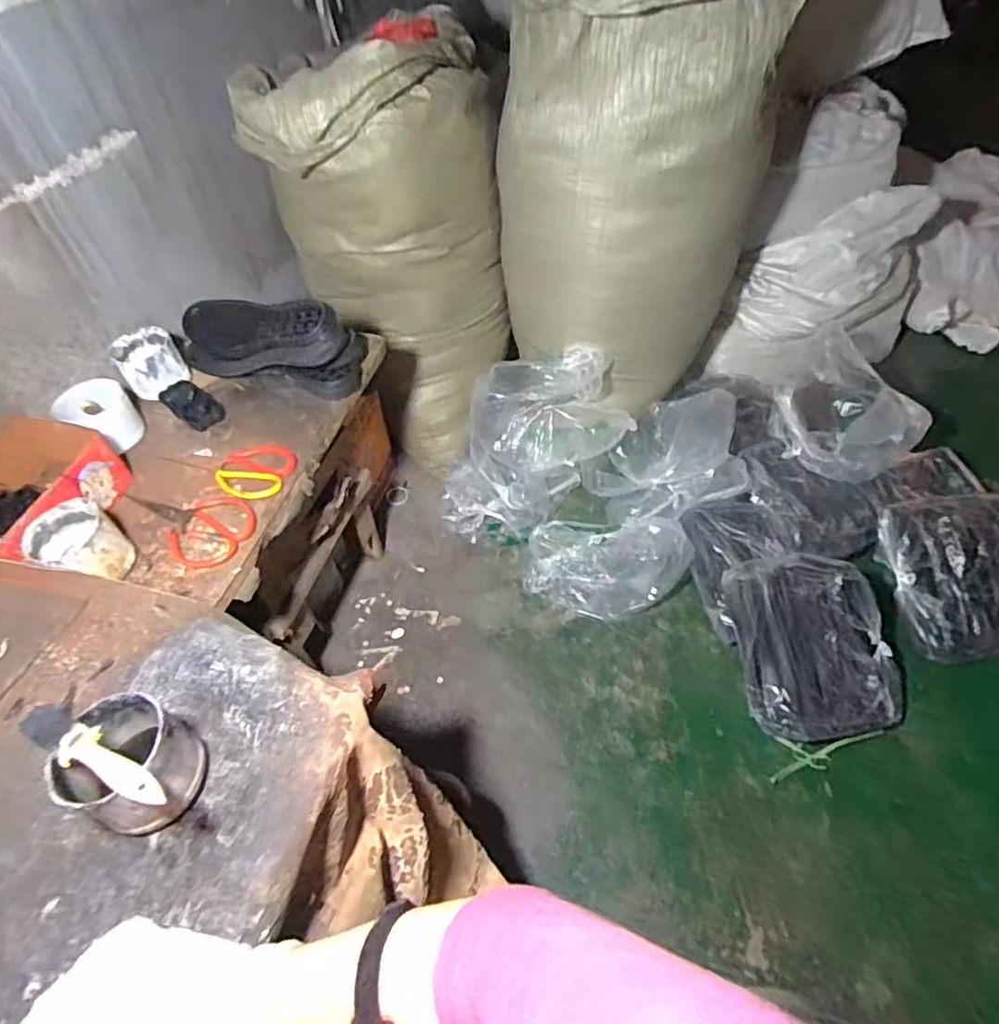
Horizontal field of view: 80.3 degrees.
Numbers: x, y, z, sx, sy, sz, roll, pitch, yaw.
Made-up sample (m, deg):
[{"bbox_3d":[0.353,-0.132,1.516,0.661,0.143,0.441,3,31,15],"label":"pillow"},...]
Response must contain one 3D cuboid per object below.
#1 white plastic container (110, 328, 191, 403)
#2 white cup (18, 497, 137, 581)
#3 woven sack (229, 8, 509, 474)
[{"bbox_3d":[-0.527,-0.224,0.899,0.085,0.067,0.099,-34,59,-20],"label":"white plastic container"},{"bbox_3d":[-0.497,0.042,0.710,0.101,0.070,0.086,22,58,18],"label":"white cup"},{"bbox_3d":[-0.192,-0.485,1.215,0.396,0.775,0.364,-5,53,0],"label":"woven sack"}]

